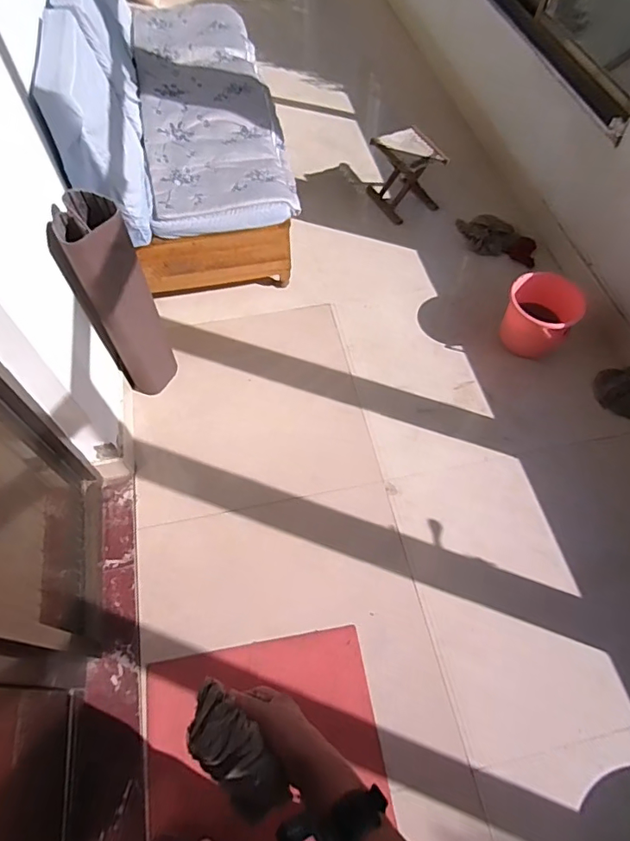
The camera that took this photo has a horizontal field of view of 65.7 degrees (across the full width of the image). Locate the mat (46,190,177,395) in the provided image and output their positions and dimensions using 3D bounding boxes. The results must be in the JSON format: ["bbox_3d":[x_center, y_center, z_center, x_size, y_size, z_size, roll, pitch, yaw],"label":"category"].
[{"bbox_3d":[-0.608,-0.365,1.518,0.200,0.625,0.241,-26,64,-15],"label":"mat"}]

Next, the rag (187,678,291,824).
[{"bbox_3d":[-0.088,0.360,0.531,0.060,0.042,0.141,-36,75,-17],"label":"rag"}]

